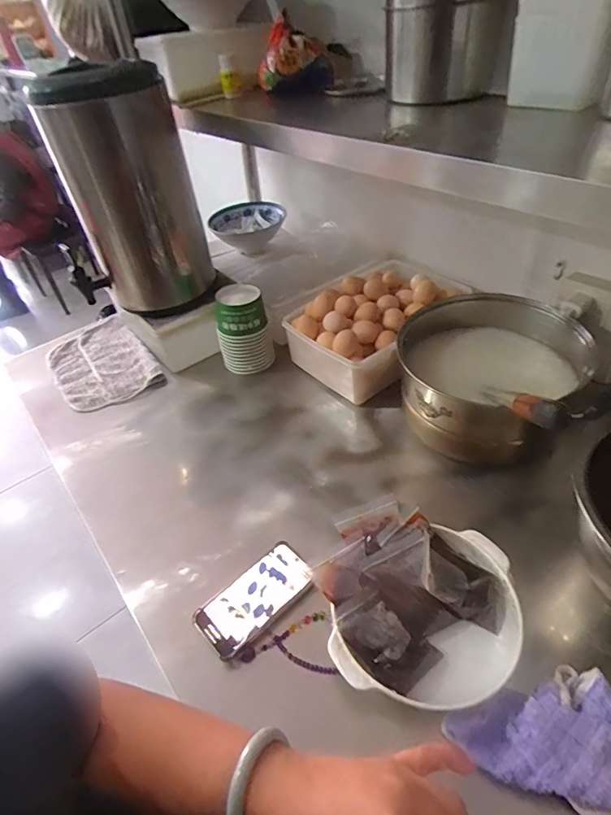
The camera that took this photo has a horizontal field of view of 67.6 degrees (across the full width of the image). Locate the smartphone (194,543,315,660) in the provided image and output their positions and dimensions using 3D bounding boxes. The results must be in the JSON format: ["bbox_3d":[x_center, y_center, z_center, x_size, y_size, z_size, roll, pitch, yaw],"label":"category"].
[{"bbox_3d":[-0.065,0.249,0.601,0.155,0.014,0.074,-34,60,-30],"label":"smartphone"}]

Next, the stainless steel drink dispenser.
[{"bbox_3d":[-0.325,-0.355,0.924,0.244,0.499,0.222,-4,43,4],"label":"stainless steel drink dispenser"}]

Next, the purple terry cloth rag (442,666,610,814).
[{"bbox_3d":[0.236,0.332,0.446,0.168,0.050,0.117,-12,43,-5],"label":"purple terry cloth rag"}]

